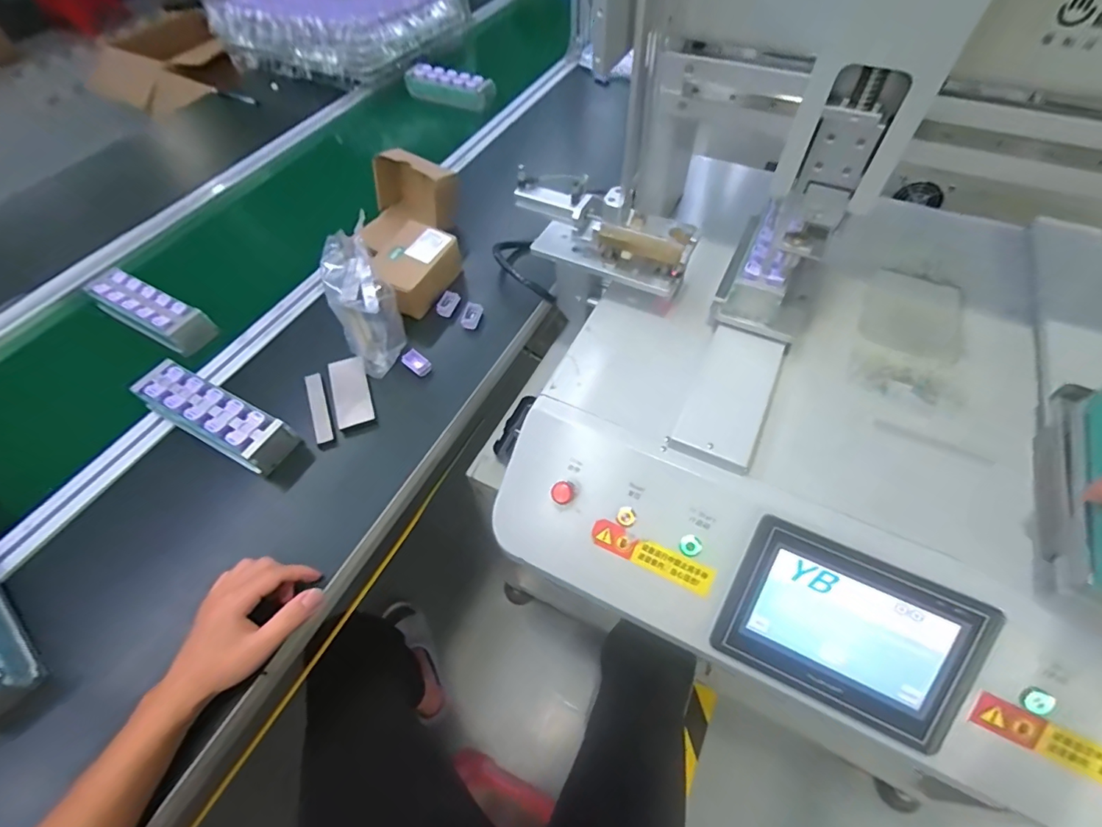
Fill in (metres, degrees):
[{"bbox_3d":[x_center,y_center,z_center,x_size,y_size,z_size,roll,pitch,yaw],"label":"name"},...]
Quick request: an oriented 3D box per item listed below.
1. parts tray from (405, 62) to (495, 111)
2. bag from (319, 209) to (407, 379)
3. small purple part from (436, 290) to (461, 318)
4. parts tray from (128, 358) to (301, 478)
[{"bbox_3d":[-0.218,-0.708,1.034,0.202,0.041,0.058,22,60,15],"label":"parts tray"},{"bbox_3d":[-0.237,-0.142,0.604,0.073,0.131,0.128,-27,60,-16],"label":"bag"},{"bbox_3d":[-0.147,-0.158,0.684,0.019,0.018,0.040,22,60,15],"label":"small purple part"},{"bbox_3d":[-0.392,0.005,0.559,0.188,0.053,0.062,22,60,15],"label":"parts tray"}]

